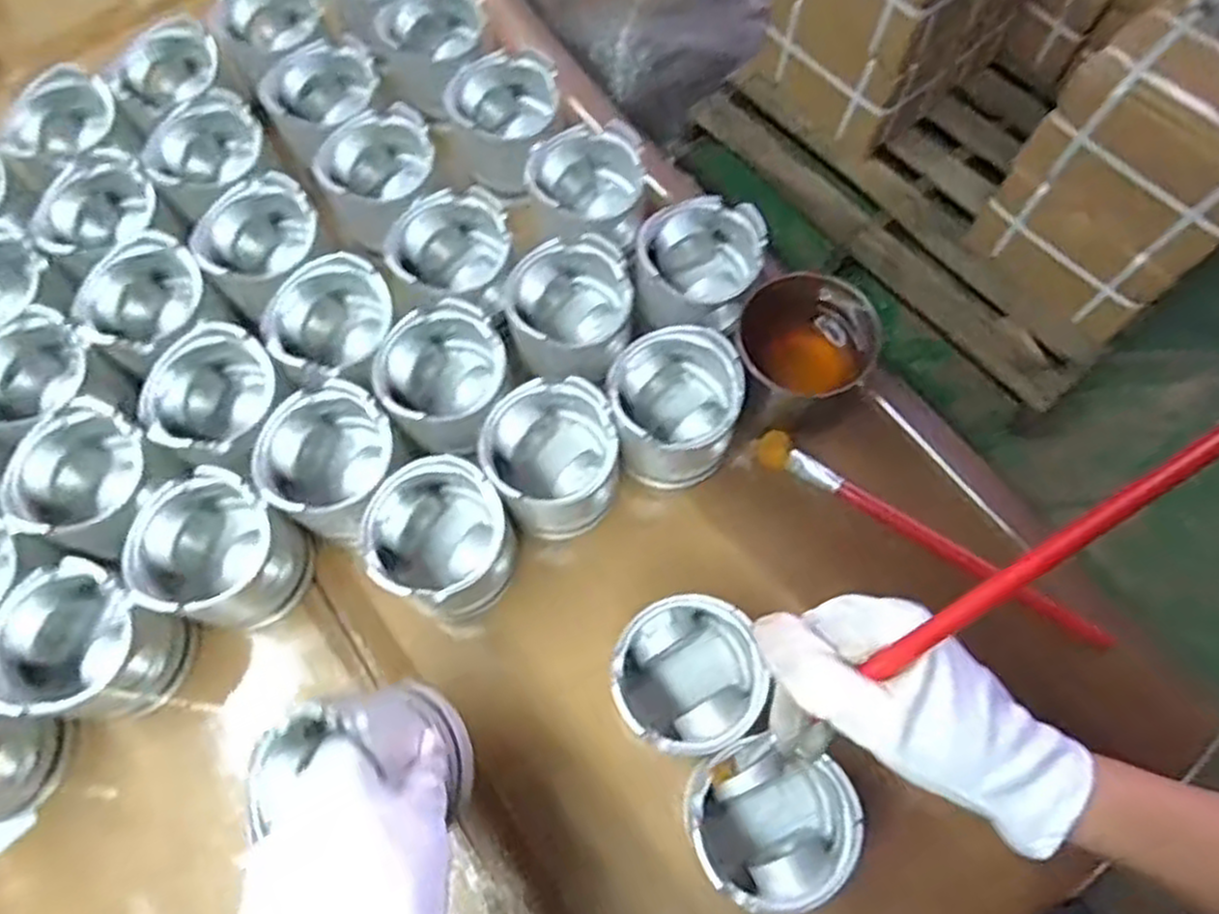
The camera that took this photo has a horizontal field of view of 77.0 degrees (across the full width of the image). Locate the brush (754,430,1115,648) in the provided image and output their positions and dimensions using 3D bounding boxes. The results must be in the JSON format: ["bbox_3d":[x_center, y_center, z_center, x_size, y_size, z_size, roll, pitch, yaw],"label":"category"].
[{"bbox_3d":[0.227,0.058,0.552,0.270,0.016,0.025,33,75,13],"label":"brush"}]

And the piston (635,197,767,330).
[{"bbox_3d":[0.068,-0.147,0.587,0.087,0.069,0.093,-1,71,2],"label":"piston"}]

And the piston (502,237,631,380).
[{"bbox_3d":[-0.030,-0.111,0.577,0.092,0.066,0.095,-1,71,2],"label":"piston"}]

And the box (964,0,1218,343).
[{"bbox_3d":[0.858,-0.454,1.244,0.251,0.391,0.313,-41,74,-11],"label":"box"}]

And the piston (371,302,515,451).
[{"bbox_3d":[-0.120,-0.059,0.562,0.092,0.067,0.097,-22,71,-5],"label":"piston"}]

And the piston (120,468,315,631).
[{"bbox_3d":[-0.264,0.067,0.531,0.093,0.105,0.088,-1,71,2],"label":"piston"}]

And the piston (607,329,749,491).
[{"bbox_3d":[0.048,-0.035,0.550,0.089,0.079,0.092,-1,71,2],"label":"piston"}]

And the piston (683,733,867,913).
[{"bbox_3d":[0.097,0.224,0.464,0.091,0.094,0.074,-25,71,-6],"label":"piston"}]

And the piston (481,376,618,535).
[{"bbox_3d":[-0.039,0.000,0.541,0.087,0.078,0.095,-23,71,-6],"label":"piston"}]

